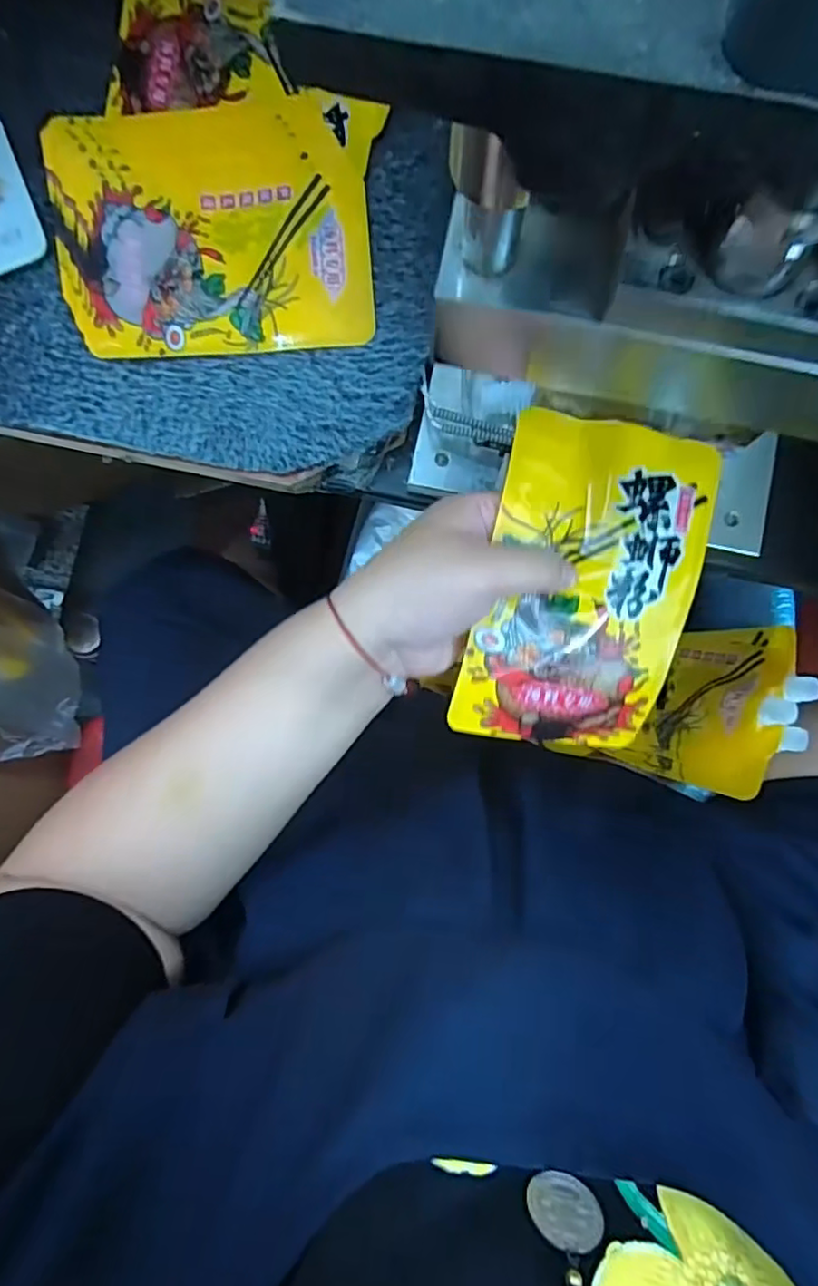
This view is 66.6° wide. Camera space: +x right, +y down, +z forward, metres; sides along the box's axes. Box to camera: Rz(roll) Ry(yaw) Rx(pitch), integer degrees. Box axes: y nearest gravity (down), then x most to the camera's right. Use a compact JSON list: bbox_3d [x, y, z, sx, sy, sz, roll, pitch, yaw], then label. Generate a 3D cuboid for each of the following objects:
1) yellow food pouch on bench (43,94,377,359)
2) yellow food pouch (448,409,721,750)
[{"bbox_3d":[-0.125,-0.266,0.399,0.192,0.018,0.163,-6,84,0],"label":"yellow food pouch on bench"},{"bbox_3d":[0.095,-0.028,0.338,0.112,0.022,0.173,11,95,-7],"label":"yellow food pouch"}]

